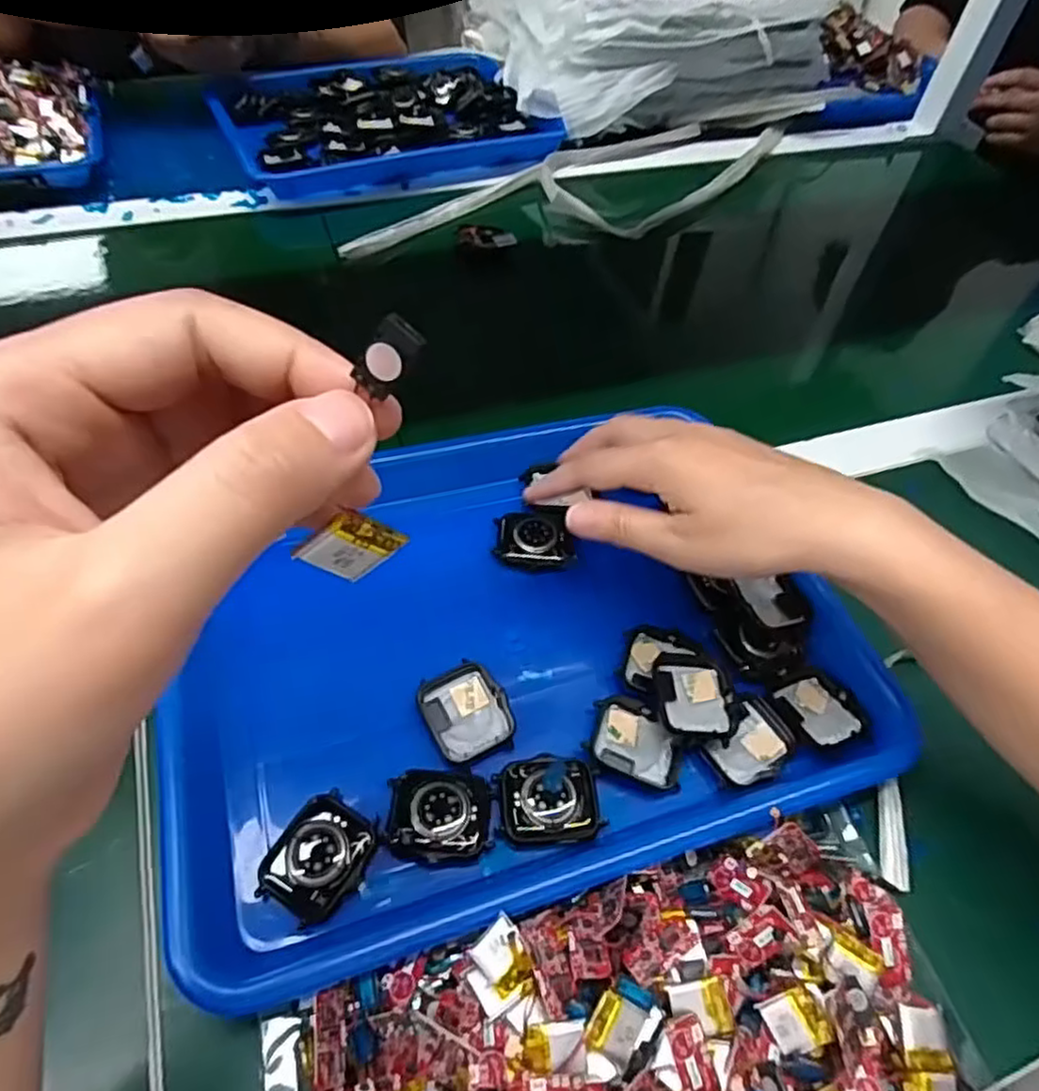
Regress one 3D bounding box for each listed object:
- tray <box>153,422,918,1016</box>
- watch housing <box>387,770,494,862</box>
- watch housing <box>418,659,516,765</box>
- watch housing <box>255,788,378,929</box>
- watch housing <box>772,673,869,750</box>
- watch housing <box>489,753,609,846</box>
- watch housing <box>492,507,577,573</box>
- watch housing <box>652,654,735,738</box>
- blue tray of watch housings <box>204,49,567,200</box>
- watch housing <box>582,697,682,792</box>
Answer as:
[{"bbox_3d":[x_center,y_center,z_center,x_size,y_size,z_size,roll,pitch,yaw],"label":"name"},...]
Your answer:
[{"bbox_3d":[-0.007,0.031,0.359,0.319,0.041,0.275,-12,54,-14],"label":"tray"},{"bbox_3d":[-0.034,0.114,0.296,0.042,0.013,0.039,4,52,-2],"label":"watch housing"},{"bbox_3d":[-0.025,0.078,0.323,0.037,0.010,0.042,-20,57,-19],"label":"watch housing"},{"bbox_3d":[-0.081,0.128,0.283,0.034,0.015,0.044,26,55,15],"label":"watch housing"},{"bbox_3d":[0.145,0.081,0.335,0.035,0.012,0.037,-18,56,-18],"label":"watch housing"},{"bbox_3d":[0.013,0.110,0.300,0.045,0.009,0.036,-3,53,-7],"label":"watch housing"},{"bbox_3d":[0.009,-0.005,0.383,0.043,0.011,0.037,7,52,1],"label":"watch housing"},{"bbox_3d":[0.082,0.072,0.327,0.036,0.015,0.041,3,52,-2],"label":"watch housing"},{"bbox_3d":[-0.141,-0.444,0.714,0.308,0.033,0.220,-18,56,-18],"label":"blue tray of watch housings"},{"bbox_3d":[0.054,0.090,0.320,0.043,0.008,0.035,18,53,9],"label":"watch housing"}]

